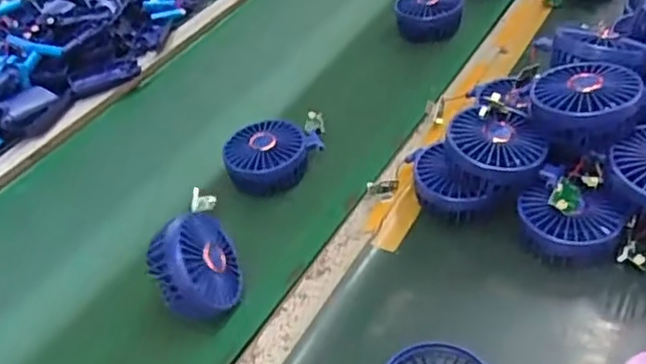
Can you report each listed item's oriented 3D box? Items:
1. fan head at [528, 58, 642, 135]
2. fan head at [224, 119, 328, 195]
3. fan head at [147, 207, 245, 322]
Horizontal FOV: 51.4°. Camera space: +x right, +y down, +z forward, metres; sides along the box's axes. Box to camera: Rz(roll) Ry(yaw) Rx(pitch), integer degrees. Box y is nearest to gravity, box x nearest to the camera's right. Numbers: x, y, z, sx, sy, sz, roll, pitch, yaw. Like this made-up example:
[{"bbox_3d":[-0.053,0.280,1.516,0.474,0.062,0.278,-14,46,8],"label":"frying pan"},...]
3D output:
[{"bbox_3d":[0.224,-0.075,0.575,0.085,0.032,0.088,6,43,19],"label":"fan head"},{"bbox_3d":[-0.054,-0.032,0.728,0.092,0.044,0.097,4,44,11],"label":"fan head"},{"bbox_3d":[-0.108,0.073,0.586,0.090,0.039,0.077,55,26,1],"label":"fan head"}]

